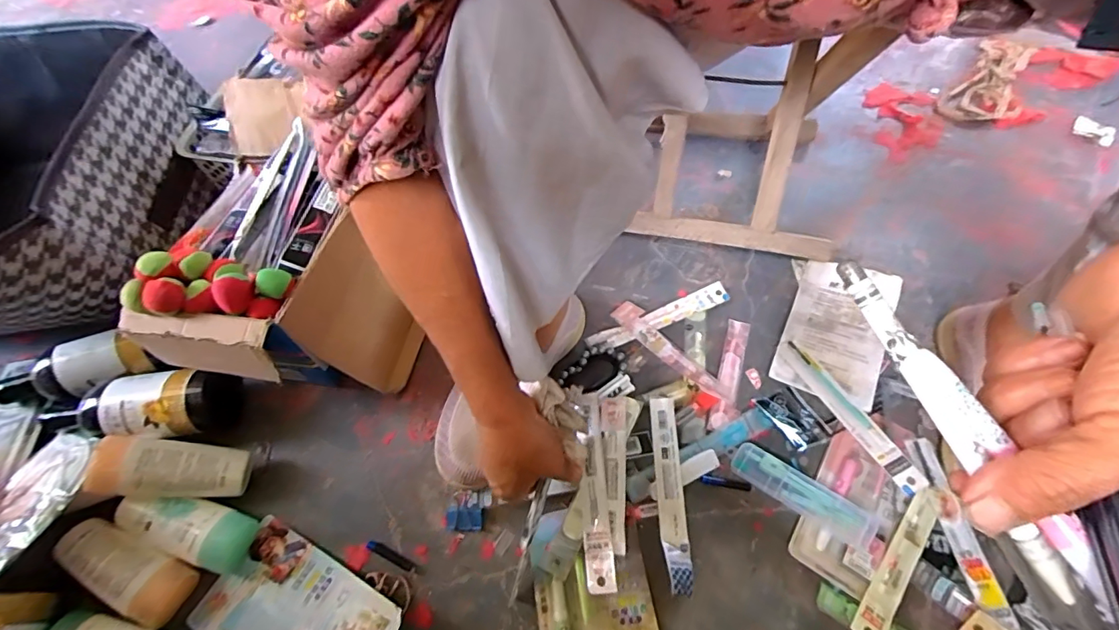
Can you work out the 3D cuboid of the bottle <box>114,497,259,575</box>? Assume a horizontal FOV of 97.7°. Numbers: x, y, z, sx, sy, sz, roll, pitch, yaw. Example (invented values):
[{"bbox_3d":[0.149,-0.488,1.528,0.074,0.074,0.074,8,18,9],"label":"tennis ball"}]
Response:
[{"bbox_3d":[-0.331,0.189,0.435,0.122,0.031,0.046,21,61,-1],"label":"bottle"}]

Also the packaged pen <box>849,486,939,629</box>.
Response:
[{"bbox_3d":[0.299,0.216,0.428,0.026,0.009,0.150,37,67,20],"label":"packaged pen"}]

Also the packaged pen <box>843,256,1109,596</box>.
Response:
[{"bbox_3d":[0.144,0.035,0.178,0.014,0.010,0.129,-30,78,-16],"label":"packaged pen"}]

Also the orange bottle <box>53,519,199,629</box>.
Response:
[{"bbox_3d":[-0.374,0.218,0.424,0.111,0.037,0.046,26,63,15],"label":"orange bottle"}]

